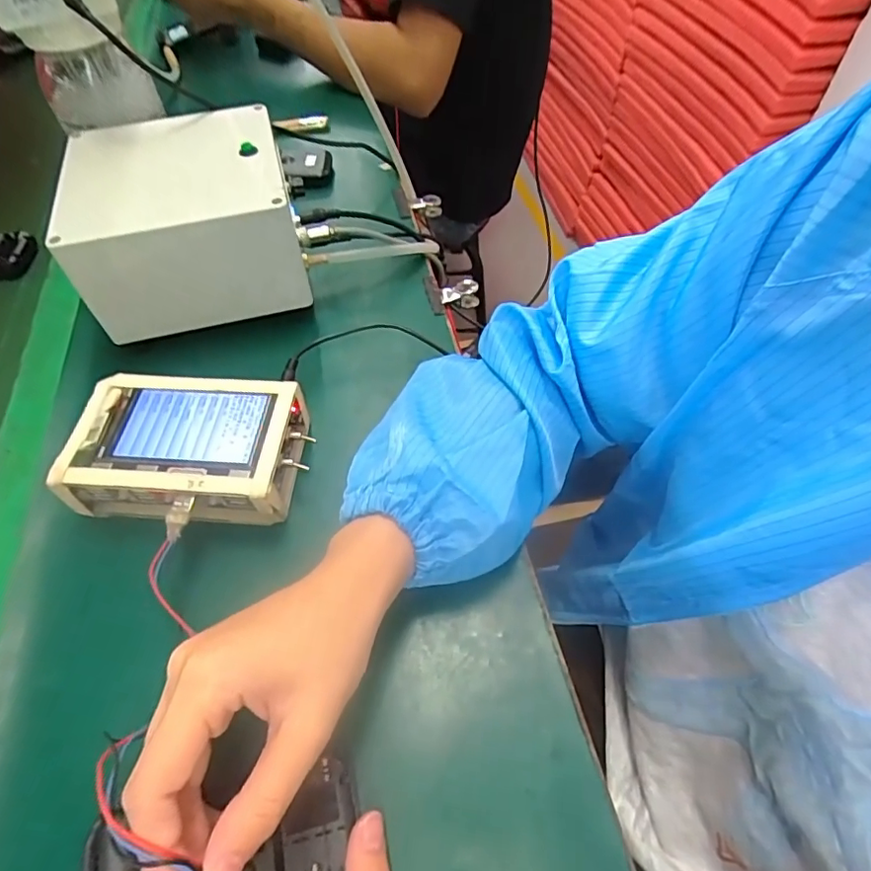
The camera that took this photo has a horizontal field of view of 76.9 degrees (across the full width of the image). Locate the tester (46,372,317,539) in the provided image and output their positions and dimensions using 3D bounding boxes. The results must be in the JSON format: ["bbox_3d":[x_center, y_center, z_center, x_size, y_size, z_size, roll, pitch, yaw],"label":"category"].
[{"bbox_3d":[-0.157,0.015,0.362,0.145,0.049,0.101,4,54,3],"label":"tester"}]

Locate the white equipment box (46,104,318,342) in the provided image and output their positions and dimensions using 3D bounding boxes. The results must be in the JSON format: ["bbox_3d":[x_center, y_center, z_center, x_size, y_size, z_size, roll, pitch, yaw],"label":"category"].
[{"bbox_3d":[-0.196,-0.174,0.446,0.163,0.098,0.159,-11,55,-7],"label":"white equipment box"}]

